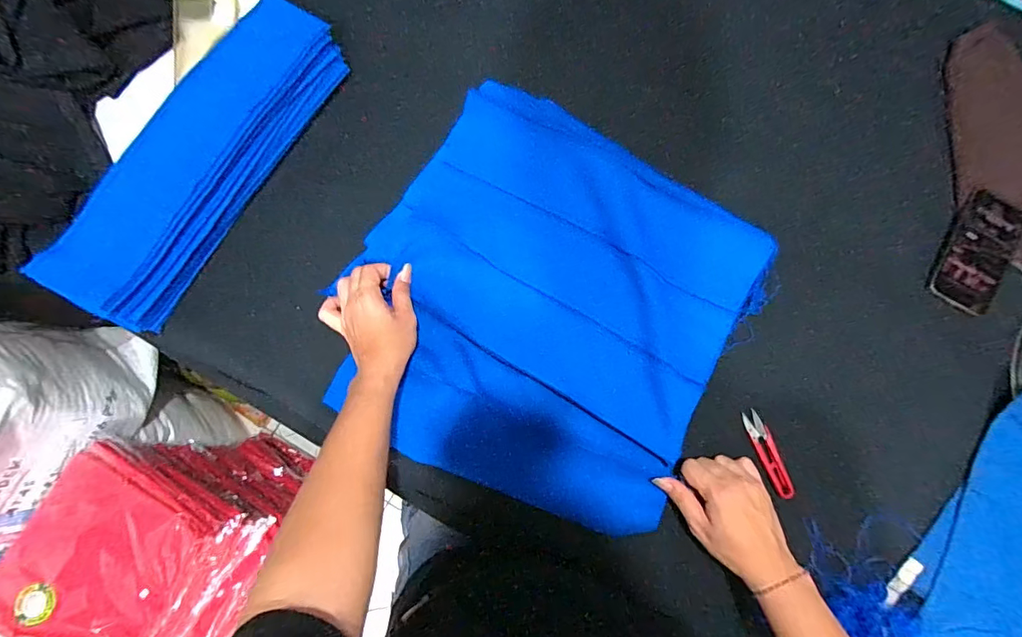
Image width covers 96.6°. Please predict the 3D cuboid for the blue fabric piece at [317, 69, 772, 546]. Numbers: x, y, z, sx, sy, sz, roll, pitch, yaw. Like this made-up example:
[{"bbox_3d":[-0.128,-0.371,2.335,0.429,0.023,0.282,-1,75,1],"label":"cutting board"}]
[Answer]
[{"bbox_3d":[0.041,-0.015,0.554,0.433,0.032,0.447,33,86,4],"label":"blue fabric piece"}]

